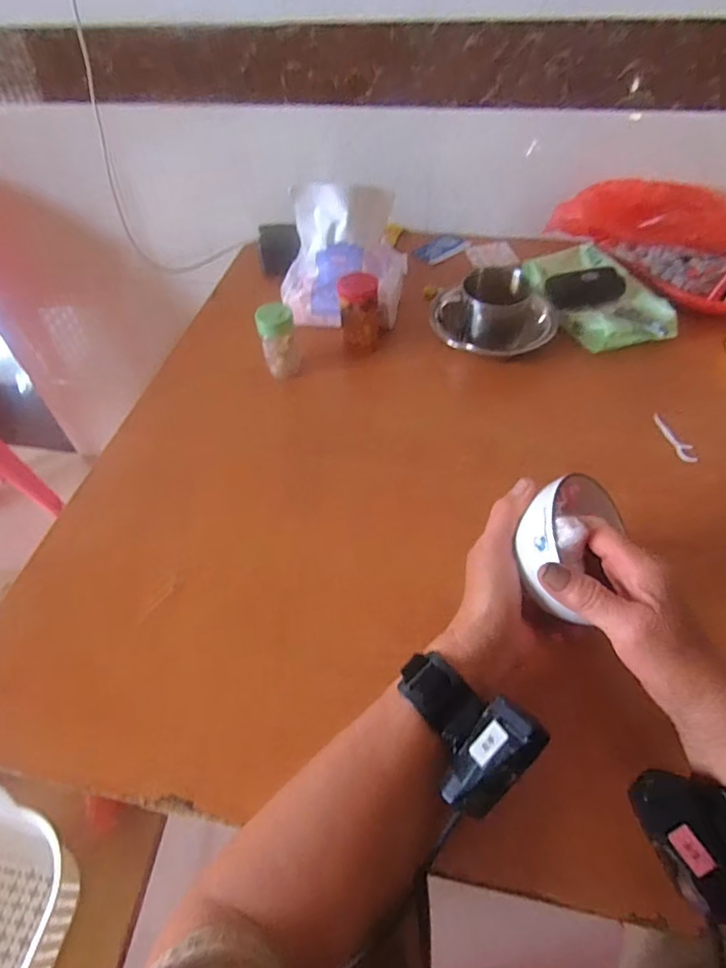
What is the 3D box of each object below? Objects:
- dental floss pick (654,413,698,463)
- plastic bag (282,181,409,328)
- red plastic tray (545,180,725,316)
[{"bbox_3d":[0.338,-0.049,0.567,0.017,0.007,0.071,-8,54,-5],"label":"dental floss pick"},{"bbox_3d":[-0.021,-0.278,0.668,0.167,0.156,0.090,0,53,1],"label":"plastic bag"},{"bbox_3d":[0.437,-0.322,0.693,0.314,0.076,0.202,37,62,25],"label":"red plastic tray"}]

